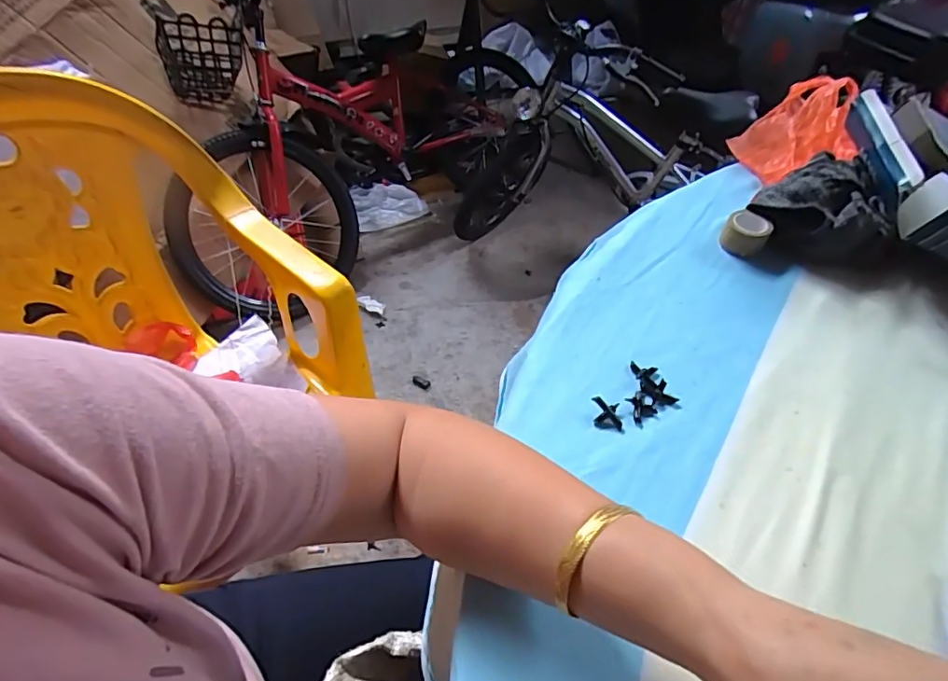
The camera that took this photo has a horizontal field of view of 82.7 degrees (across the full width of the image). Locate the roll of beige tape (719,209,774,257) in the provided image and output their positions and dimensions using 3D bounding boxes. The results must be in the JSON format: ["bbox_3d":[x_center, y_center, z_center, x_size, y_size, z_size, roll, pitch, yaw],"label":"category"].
[{"bbox_3d":[0.242,-0.093,0.482,0.036,0.029,0.035,30,56,22],"label":"roll of beige tape"}]

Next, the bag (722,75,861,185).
[{"bbox_3d":[0.349,-0.221,0.567,0.142,0.057,0.107,-30,57,-23],"label":"bag"}]

